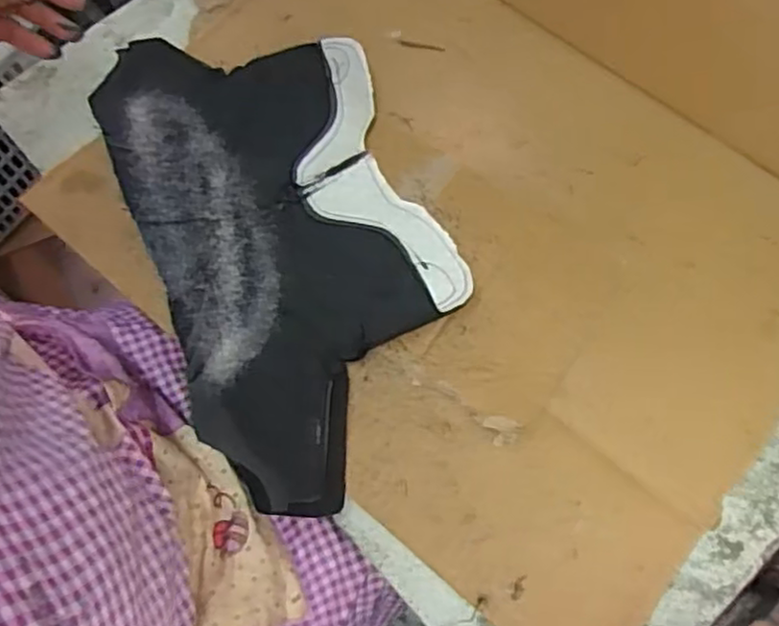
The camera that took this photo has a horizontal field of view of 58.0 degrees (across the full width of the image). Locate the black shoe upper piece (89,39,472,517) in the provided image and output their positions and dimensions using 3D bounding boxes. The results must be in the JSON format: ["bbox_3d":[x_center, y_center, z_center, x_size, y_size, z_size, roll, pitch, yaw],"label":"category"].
[{"bbox_3d":[-0.076,-0.062,0.505,0.198,0.031,0.369,-21,72,-6],"label":"black shoe upper piece"}]

